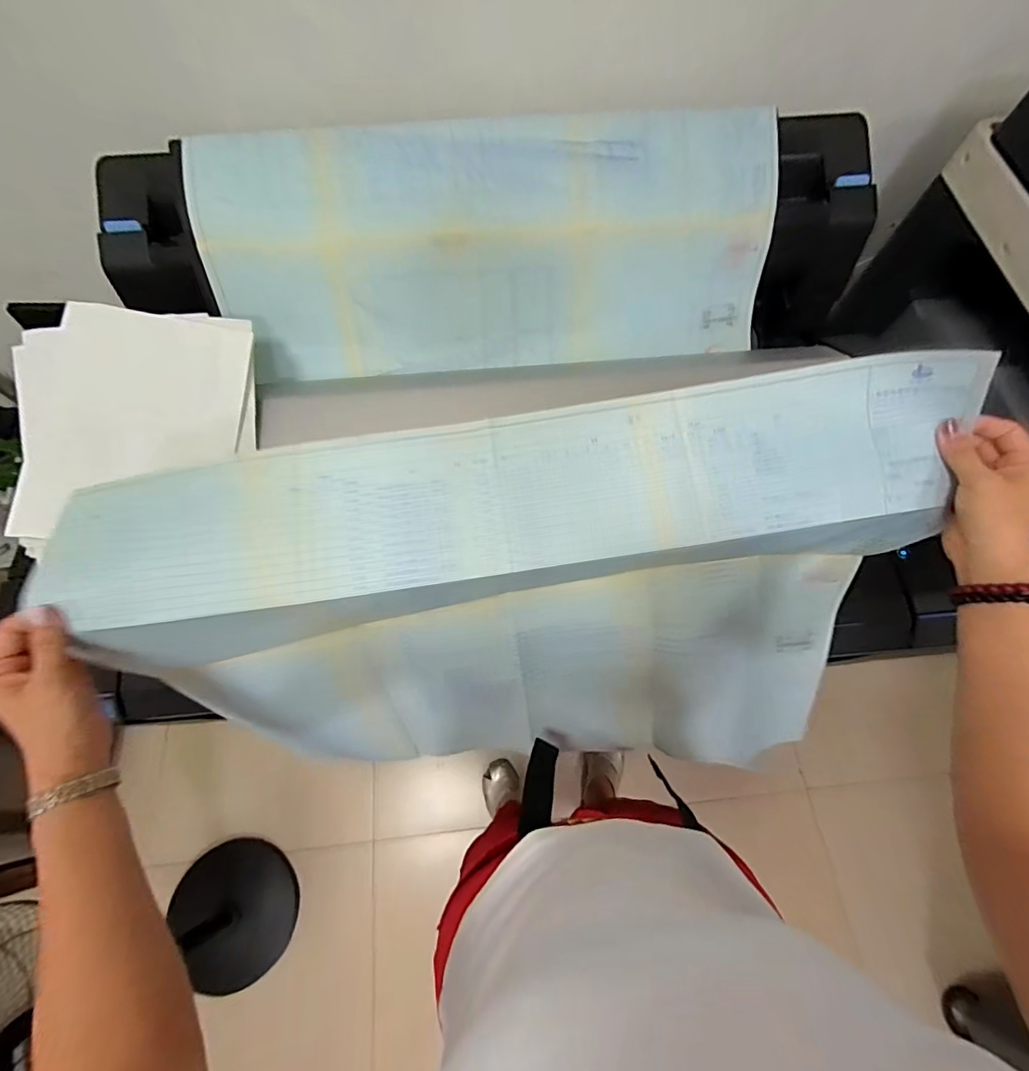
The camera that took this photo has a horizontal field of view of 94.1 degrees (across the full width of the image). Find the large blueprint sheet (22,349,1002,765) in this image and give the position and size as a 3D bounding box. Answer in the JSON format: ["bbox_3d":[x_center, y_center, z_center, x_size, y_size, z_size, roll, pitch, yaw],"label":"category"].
[{"bbox_3d":[0.037,0.093,0.556,0.751,0.472,0.125,-10,45,2],"label":"large blueprint sheet"}]

